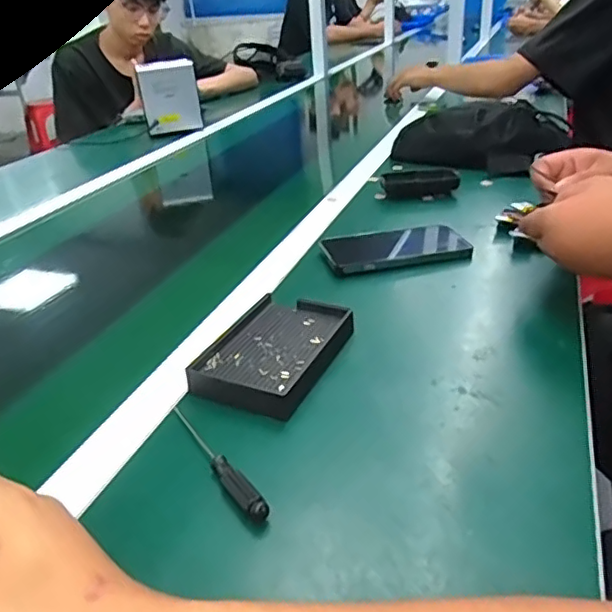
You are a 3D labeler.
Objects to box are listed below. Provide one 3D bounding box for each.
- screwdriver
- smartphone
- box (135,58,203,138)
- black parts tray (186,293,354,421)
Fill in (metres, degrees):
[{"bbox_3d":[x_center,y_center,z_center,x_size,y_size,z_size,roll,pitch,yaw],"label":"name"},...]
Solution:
[{"bbox_3d":[-0.062,0.100,0.395,0.015,0.013,0.129,-20,33,-26],"label":"screwdriver"},{"bbox_3d":[0.102,-0.066,0.668,0.162,0.017,0.085,-11,31,-13],"label":"smartphone"},{"bbox_3d":[-0.296,-0.453,1.275,0.122,0.152,0.024,-8,29,-5],"label":"box"},{"bbox_3d":[-0.029,0.038,0.492,0.100,0.023,0.137,11,33,24],"label":"black parts tray"}]

